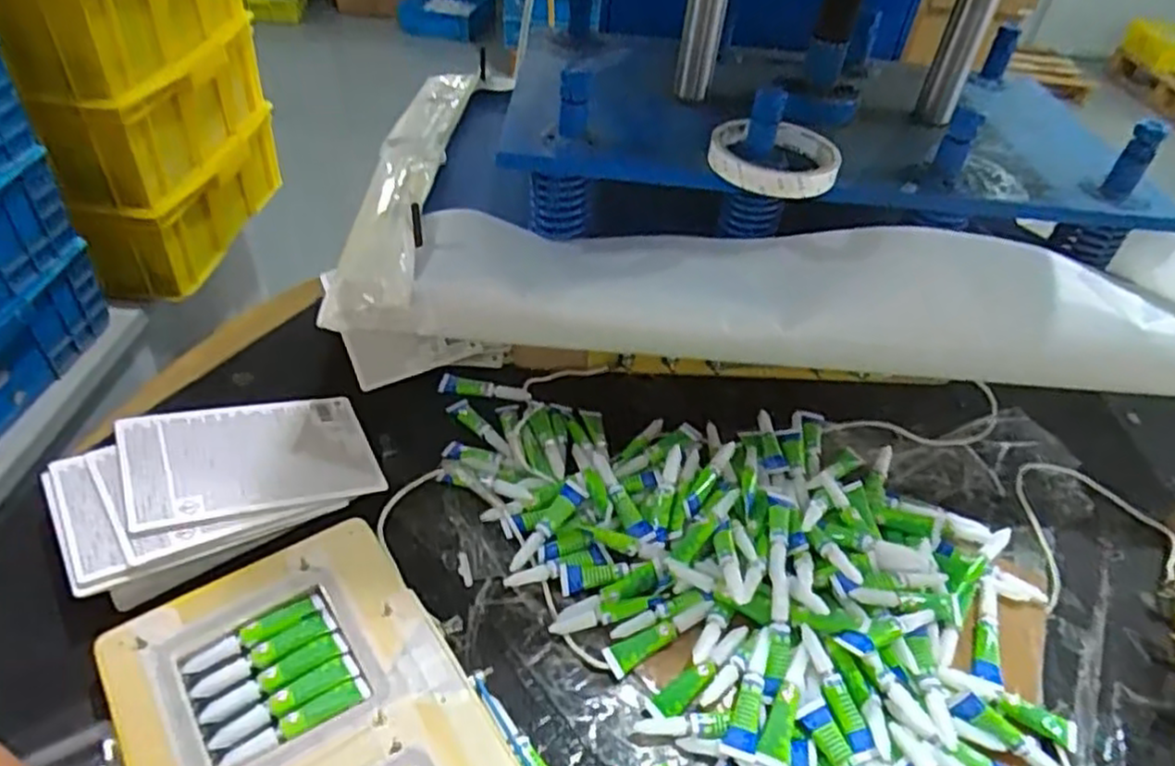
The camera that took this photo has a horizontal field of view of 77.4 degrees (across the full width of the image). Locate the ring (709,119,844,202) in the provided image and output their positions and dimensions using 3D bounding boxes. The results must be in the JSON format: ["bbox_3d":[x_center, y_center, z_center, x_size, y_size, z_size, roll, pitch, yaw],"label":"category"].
[{"bbox_3d":[0.131,-0.158,0.516,0.089,0.020,0.094,4,42,-4],"label":"ring"}]

